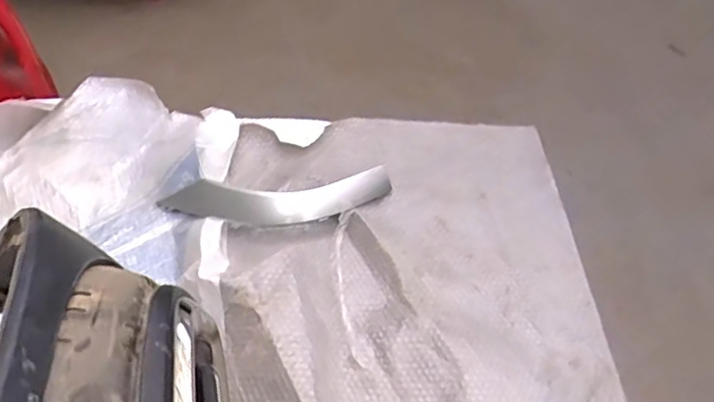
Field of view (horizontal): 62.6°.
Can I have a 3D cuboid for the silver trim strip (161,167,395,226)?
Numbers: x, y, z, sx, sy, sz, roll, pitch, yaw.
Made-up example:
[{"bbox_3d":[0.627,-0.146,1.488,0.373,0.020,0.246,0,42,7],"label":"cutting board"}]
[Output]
[{"bbox_3d":[-0.144,-0.001,1.097,0.430,0.052,0.108,-7,50,-10],"label":"silver trim strip"}]

